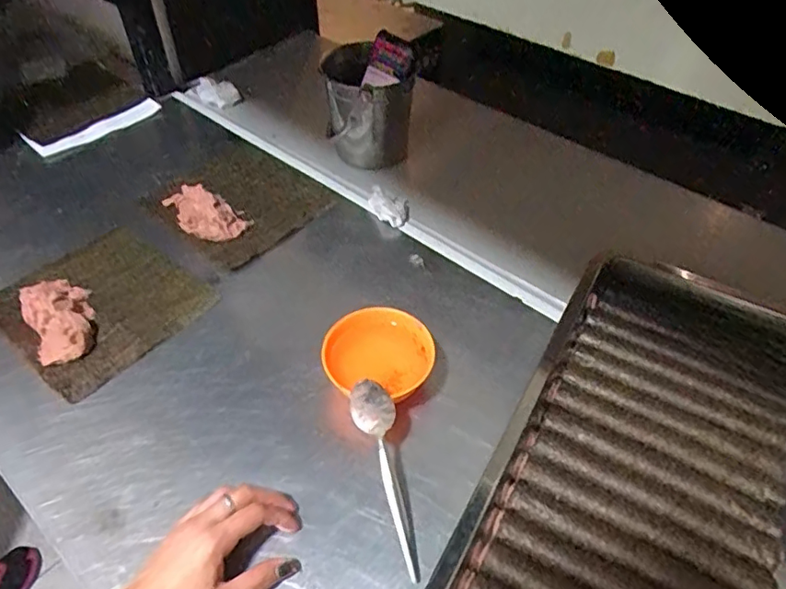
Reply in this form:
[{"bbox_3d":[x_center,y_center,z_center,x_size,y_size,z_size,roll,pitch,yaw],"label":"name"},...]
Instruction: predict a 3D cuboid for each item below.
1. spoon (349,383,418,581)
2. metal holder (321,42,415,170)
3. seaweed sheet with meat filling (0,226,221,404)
[{"bbox_3d":[-0.003,0.151,0.489,0.036,0.026,0.163,-13,73,-9],"label":"spoon"},{"bbox_3d":[-0.033,-0.259,0.818,0.117,0.158,0.083,0,47,-1],"label":"metal holder"},{"bbox_3d":[-0.333,0.008,0.652,0.190,0.031,0.184,30,54,25],"label":"seaweed sheet with meat filling"}]

